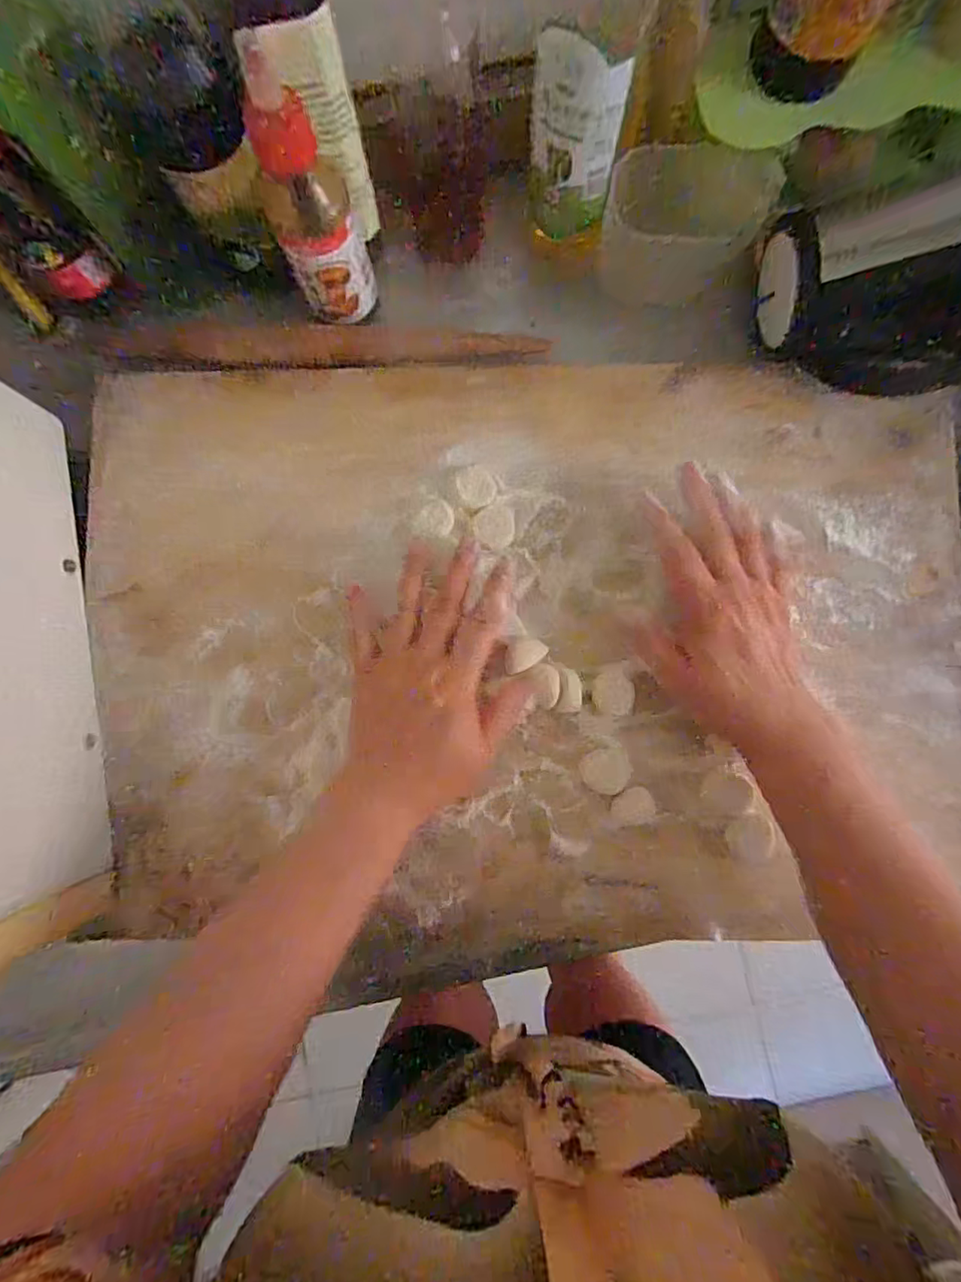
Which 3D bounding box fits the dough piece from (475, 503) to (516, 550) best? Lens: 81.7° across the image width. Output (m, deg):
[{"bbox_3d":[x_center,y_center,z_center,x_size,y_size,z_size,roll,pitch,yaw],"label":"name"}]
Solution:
[{"bbox_3d":[0.010,-0.078,0.379,0.026,0.006,0.030,-4,84,1],"label":"dough piece"}]

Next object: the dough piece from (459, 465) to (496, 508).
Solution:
[{"bbox_3d":[-0.002,-0.106,0.379,0.025,0.008,0.029,-3,84,1],"label":"dough piece"}]

